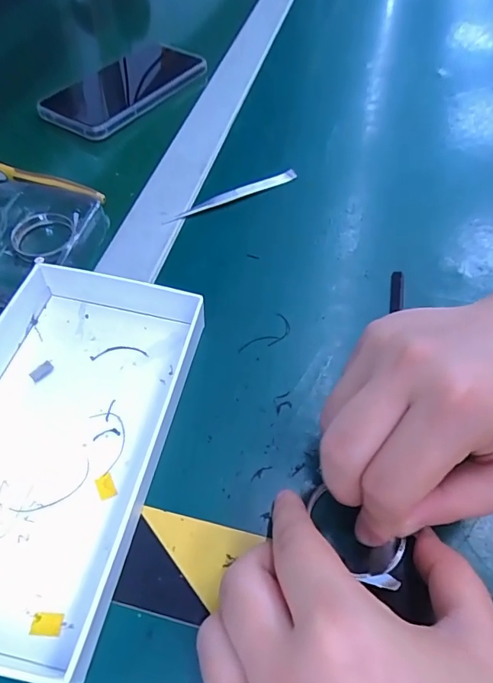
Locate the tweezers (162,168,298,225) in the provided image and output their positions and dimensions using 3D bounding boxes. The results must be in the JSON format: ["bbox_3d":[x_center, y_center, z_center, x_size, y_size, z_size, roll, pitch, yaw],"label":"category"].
[{"bbox_3d":[-0.011,-0.109,0.330,0.107,0.004,0.011,-25,58,-17],"label":"tweezers"}]

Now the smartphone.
[{"bbox_3d":[-0.112,-0.238,0.424,0.070,0.012,0.154,28,59,17],"label":"smartphone"}]

